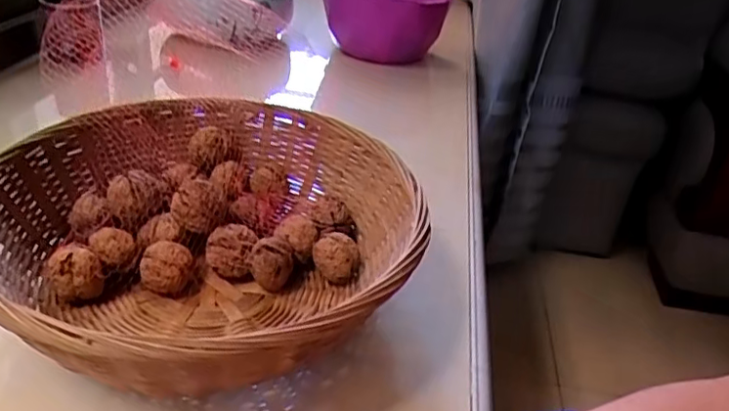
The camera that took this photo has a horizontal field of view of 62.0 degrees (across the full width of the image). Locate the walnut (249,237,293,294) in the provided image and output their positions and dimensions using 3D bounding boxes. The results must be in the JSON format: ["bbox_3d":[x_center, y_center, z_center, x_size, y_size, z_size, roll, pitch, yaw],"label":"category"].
[{"bbox_3d":[-0.060,0.038,0.393,0.027,0.036,0.026,2,32,-9],"label":"walnut"}]

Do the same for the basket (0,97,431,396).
[{"bbox_3d":[-0.096,0.022,0.384,0.254,0.081,0.261,5,32,-3],"label":"basket"}]

